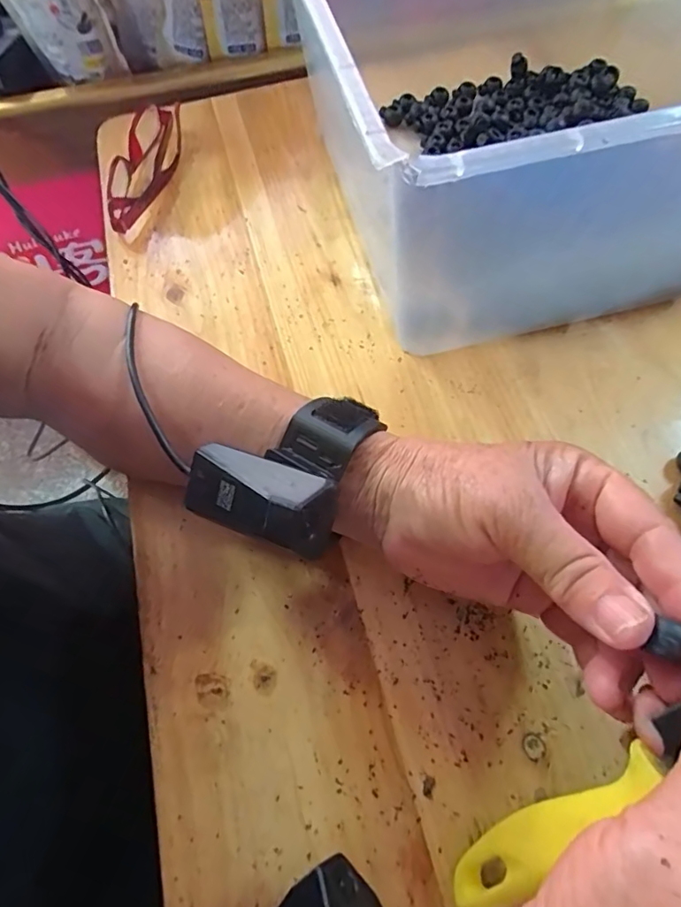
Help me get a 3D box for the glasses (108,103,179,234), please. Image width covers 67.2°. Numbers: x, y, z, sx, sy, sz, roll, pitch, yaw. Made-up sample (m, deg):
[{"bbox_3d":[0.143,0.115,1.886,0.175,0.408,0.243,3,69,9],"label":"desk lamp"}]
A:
[{"bbox_3d":[-0.149,-0.226,0.394,0.032,0.028,0.138,1,64,4],"label":"glasses"}]

